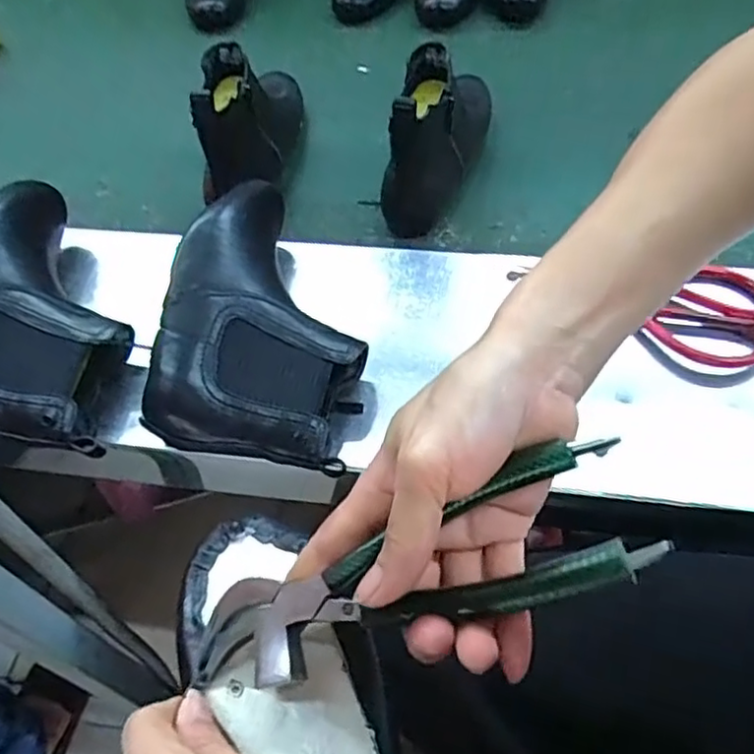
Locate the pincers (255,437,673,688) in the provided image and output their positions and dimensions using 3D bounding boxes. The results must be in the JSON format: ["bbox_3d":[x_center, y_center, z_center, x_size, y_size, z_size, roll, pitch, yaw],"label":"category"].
[{"bbox_3d":[0.023,0.075,0.261,0.162,0.019,0.053,-21,54,13],"label":"pincers"}]

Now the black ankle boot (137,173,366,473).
[{"bbox_3d":[-0.081,-0.054,0.524,0.148,0.081,0.246,3,55,7],"label":"black ankle boot"}]

